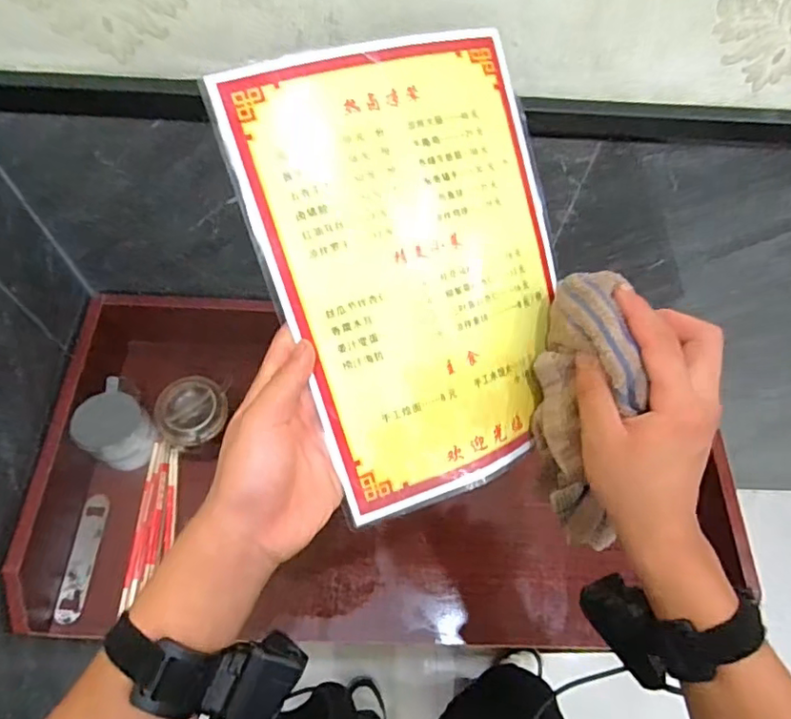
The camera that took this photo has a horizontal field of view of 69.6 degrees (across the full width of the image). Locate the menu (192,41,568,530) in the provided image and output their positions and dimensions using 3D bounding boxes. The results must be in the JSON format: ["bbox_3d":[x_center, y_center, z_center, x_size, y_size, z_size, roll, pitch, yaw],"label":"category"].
[{"bbox_3d":[0.024,-0.064,0.390,0.210,0.015,0.292,-21,98,-19],"label":"menu"}]

